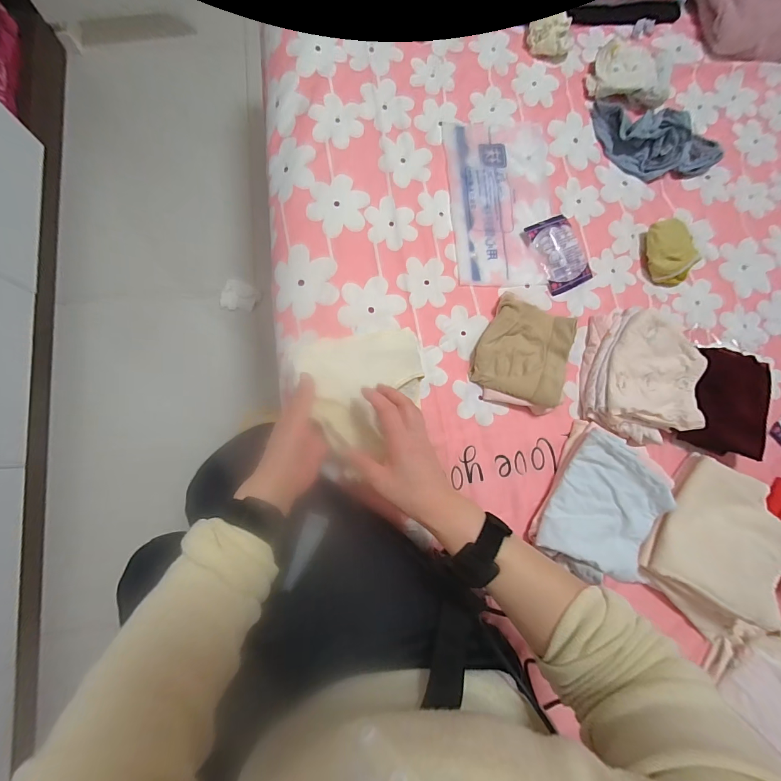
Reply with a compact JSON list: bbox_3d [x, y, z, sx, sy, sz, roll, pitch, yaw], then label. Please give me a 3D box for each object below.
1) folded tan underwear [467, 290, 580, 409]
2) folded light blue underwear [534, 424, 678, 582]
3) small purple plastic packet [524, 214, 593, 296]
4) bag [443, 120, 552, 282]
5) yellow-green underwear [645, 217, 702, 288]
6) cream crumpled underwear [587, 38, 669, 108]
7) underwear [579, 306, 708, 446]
[{"bbox_3d":[0.190,-0.055,0.502,0.125,0.039,0.131,22,82,-3],"label":"folded tan underwear"},{"bbox_3d":[0.287,0.158,0.460,0.139,0.034,0.173,28,83,-1],"label":"folded light blue underwear"},{"bbox_3d":[0.260,-0.211,0.543,0.079,0.013,0.109,-25,86,-8],"label":"small purple plastic packet"},{"bbox_3d":[0.173,-0.292,0.549,0.164,0.005,0.265,-4,84,-6],"label":"bag"},{"bbox_3d":[0.442,-0.217,0.555,0.073,0.033,0.093,-6,84,-7],"label":"yellow-green underwear"},{"bbox_3d":[0.399,-0.519,0.587,0.129,0.041,0.079,15,82,-4],"label":"cream crumpled underwear"},{"bbox_3d":[0.365,-0.025,0.512,0.151,0.052,0.195,14,82,-4],"label":"underwear"}]

